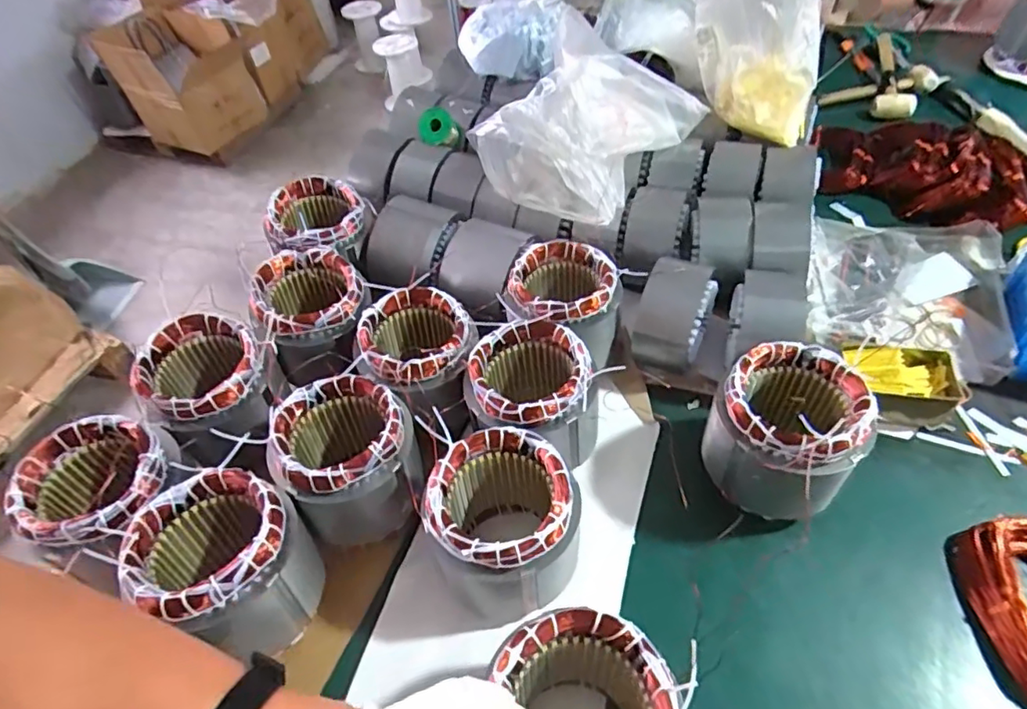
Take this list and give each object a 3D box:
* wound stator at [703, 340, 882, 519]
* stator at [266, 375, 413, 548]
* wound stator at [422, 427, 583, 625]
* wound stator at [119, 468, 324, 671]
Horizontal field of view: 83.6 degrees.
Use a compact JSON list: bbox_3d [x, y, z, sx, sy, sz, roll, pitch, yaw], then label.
[{"bbox_3d":[0.297,0.093,0.649,0.136,0.173,0.138,-3,51,3],"label":"wound stator"},{"bbox_3d":[-0.185,0.121,0.664,0.149,0.148,0.141,-19,52,-10],"label":"stator"},{"bbox_3d":[-0.013,0.183,0.603,0.149,0.165,0.138,-3,51,3],"label":"wound stator"},{"bbox_3d":[-0.277,0.206,0.581,0.147,0.155,0.135,31,60,26],"label":"wound stator"}]

